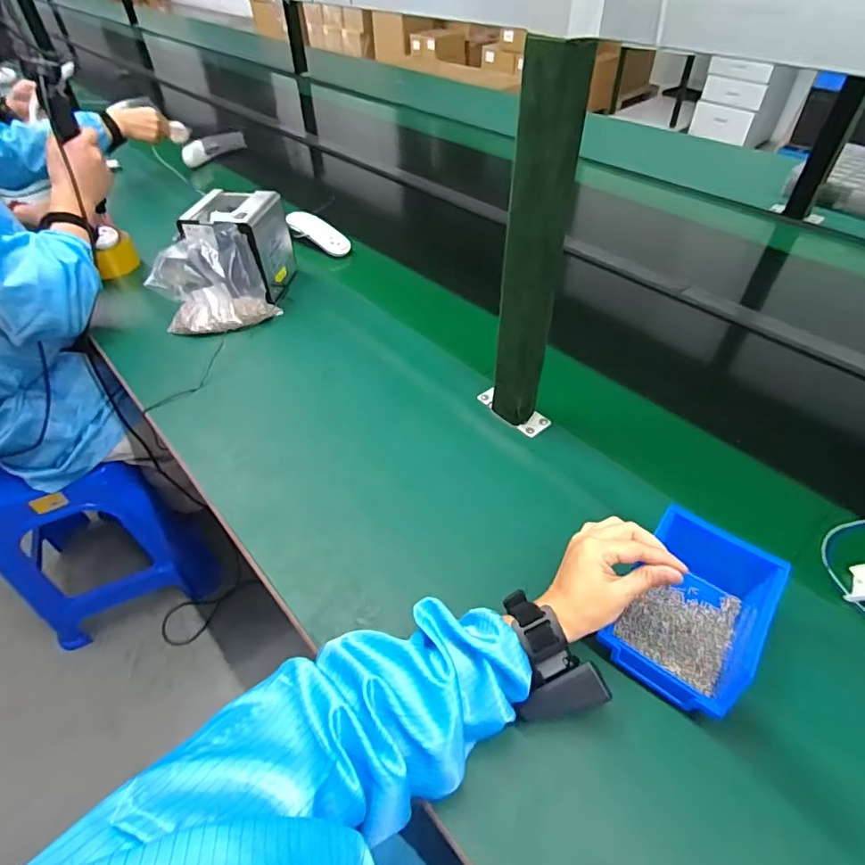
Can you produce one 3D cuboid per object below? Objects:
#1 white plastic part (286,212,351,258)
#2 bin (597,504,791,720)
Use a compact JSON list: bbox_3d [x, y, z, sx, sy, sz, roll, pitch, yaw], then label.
[{"bbox_3d":[-0.231,-0.405,1.028,0.155,0.027,0.061,38,58,17],"label":"white plastic part"},{"bbox_3d":[0.229,0.156,0.443,0.108,0.070,0.146,27,53,25],"label":"bin"}]

